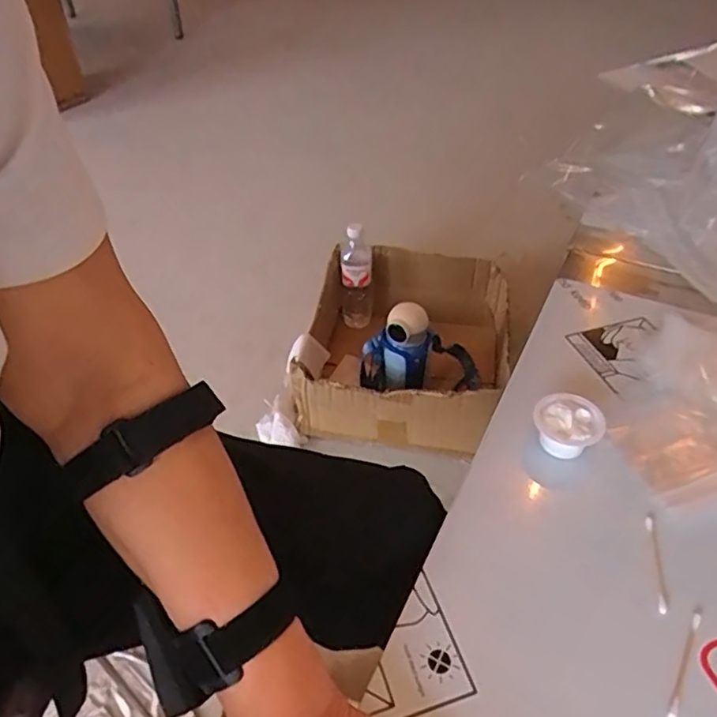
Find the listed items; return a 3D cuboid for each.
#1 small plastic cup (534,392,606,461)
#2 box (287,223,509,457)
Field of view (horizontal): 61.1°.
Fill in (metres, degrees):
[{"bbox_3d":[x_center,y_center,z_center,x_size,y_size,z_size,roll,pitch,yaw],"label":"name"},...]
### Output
[{"bbox_3d":[0.167,0.055,0.489,0.052,0.034,0.047,23,48,24],"label":"small plastic cup"},{"bbox_3d":[0.089,-0.056,1.145,0.367,0.202,0.448,8,44,10],"label":"box"}]

